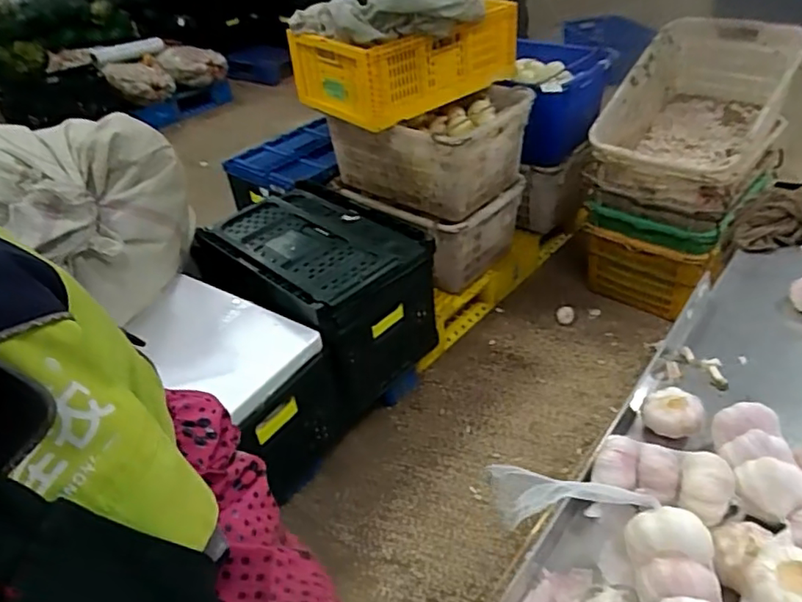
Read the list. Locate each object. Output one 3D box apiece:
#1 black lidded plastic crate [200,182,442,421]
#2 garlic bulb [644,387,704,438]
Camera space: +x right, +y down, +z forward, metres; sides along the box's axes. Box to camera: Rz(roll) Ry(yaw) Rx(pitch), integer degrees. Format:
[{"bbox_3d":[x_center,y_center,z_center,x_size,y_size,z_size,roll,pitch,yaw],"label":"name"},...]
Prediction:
[{"bbox_3d":[-0.235,-0.039,1.703,0.608,0.344,0.451,22,47,32],"label":"black lidded plastic crate"},{"bbox_3d":[0.295,0.125,0.630,0.055,0.039,0.048,26,49,35],"label":"garlic bulb"}]

